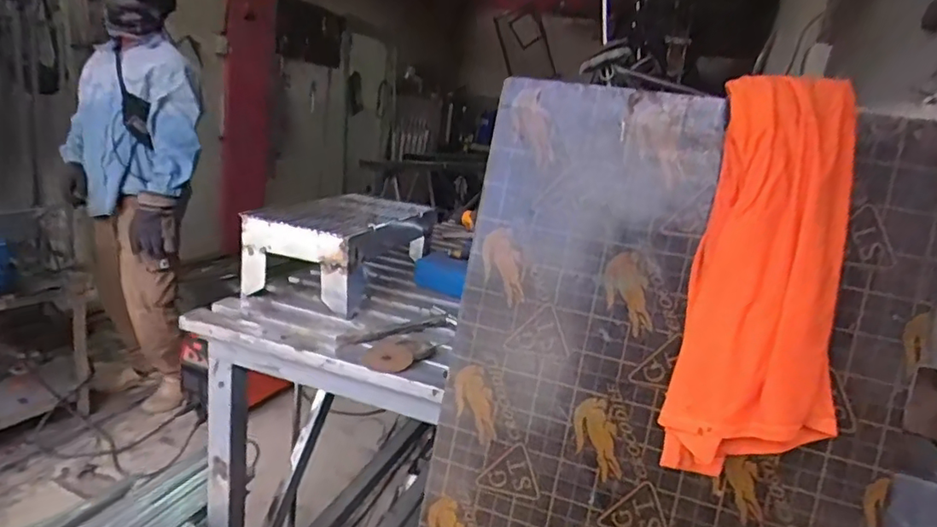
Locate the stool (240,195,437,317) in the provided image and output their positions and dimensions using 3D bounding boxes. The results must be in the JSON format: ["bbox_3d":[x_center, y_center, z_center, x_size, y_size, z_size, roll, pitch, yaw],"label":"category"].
[{"bbox_3d":[-0.265,-0.043,1.264,0.254,0.161,0.435,12,15,15],"label":"stool"}]

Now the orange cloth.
[{"bbox_3d":[0.362,0.028,0.674,0.183,0.485,0.056,10,4,12],"label":"orange cloth"}]

